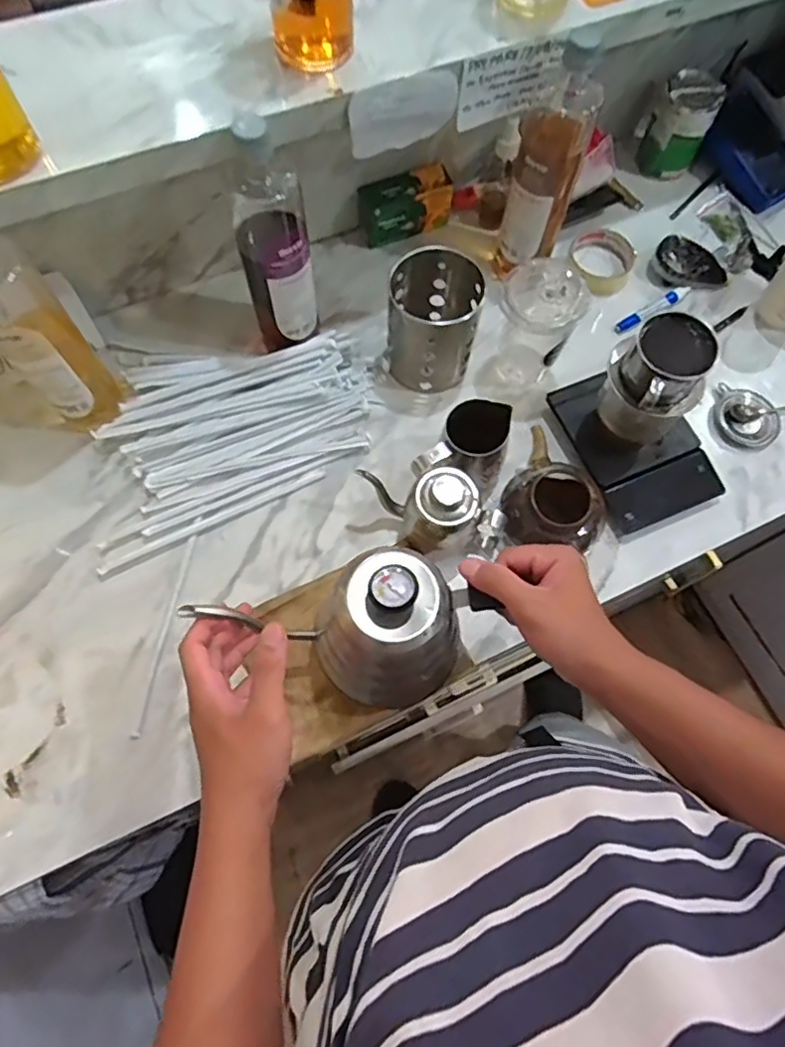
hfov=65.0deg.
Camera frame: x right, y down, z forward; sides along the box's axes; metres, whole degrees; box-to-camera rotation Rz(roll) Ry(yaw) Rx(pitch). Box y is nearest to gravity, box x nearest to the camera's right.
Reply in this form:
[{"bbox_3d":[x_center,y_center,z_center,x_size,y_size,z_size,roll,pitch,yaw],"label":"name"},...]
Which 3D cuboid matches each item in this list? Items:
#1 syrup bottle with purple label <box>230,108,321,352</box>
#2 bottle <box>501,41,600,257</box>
[{"bbox_3d":[-0.116,-0.273,0.613,0.071,0.245,0.068,-7,70,-5],"label":"syrup bottle with purple label"},{"bbox_3d":[0.166,-0.384,0.670,0.073,0.248,0.067,19,70,5],"label":"bottle"}]

